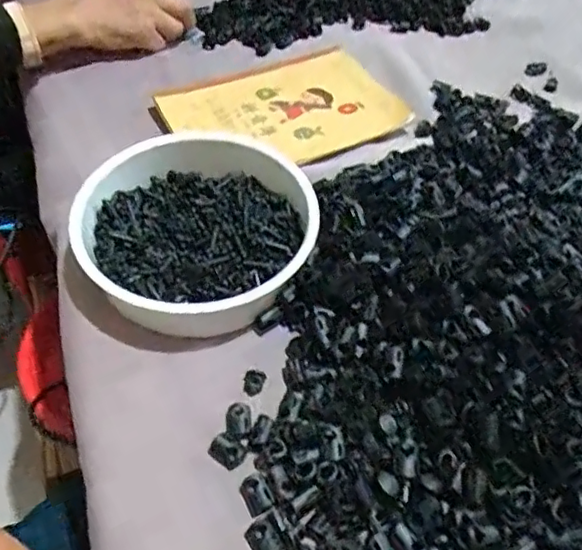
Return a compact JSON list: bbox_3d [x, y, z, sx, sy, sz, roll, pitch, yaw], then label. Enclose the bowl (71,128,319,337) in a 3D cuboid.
[{"bbox_3d":[-0.065,-0.029,0.413,0.160,0.051,0.163,4,52,0],"label":"bowl"}]

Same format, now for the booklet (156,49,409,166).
[{"bbox_3d":[-0.006,-0.155,0.553,0.205,0.012,0.148,-25,57,-21],"label":"booklet"}]

